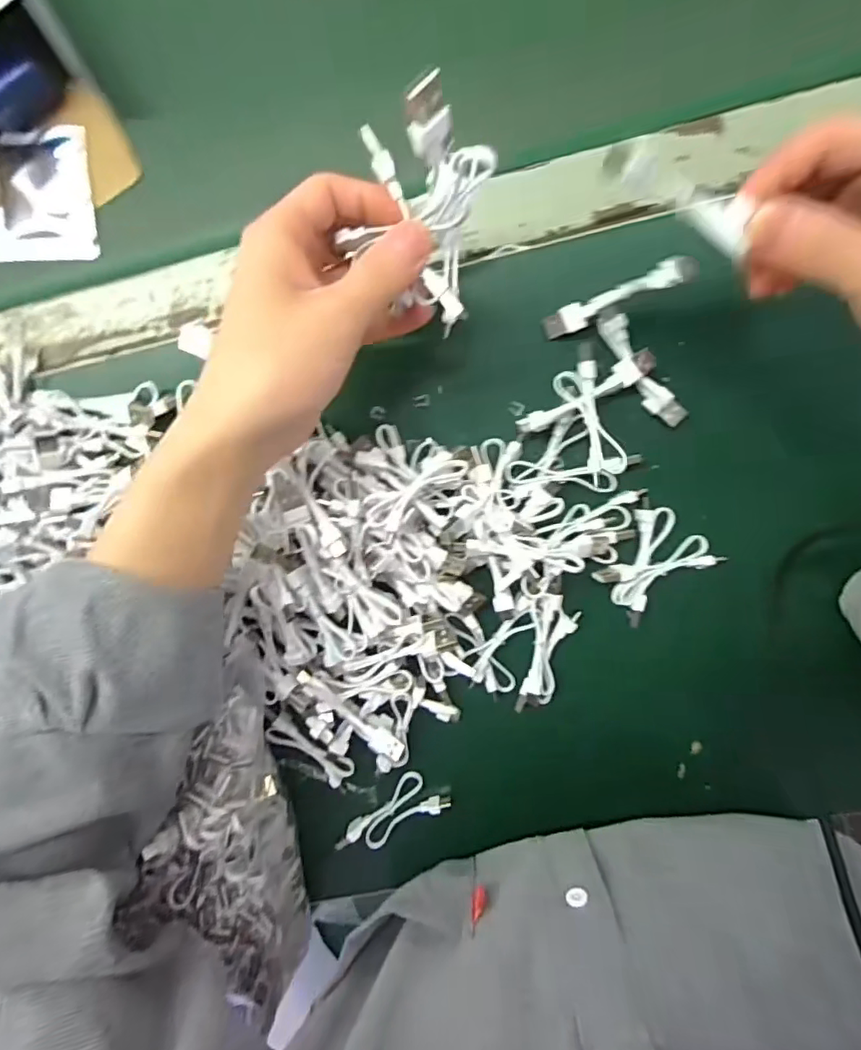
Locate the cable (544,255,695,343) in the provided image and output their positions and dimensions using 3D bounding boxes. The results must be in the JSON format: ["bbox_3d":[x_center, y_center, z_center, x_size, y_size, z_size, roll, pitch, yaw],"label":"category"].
[{"bbox_3d":[0.095,-0.118,0.293,0.013,0.083,0.014,-22,99,-38],"label":"cable"}]

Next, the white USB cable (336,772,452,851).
[{"bbox_3d":[-0.028,0.198,0.382,0.078,0.012,0.034,-35,96,4],"label":"white USB cable"}]

